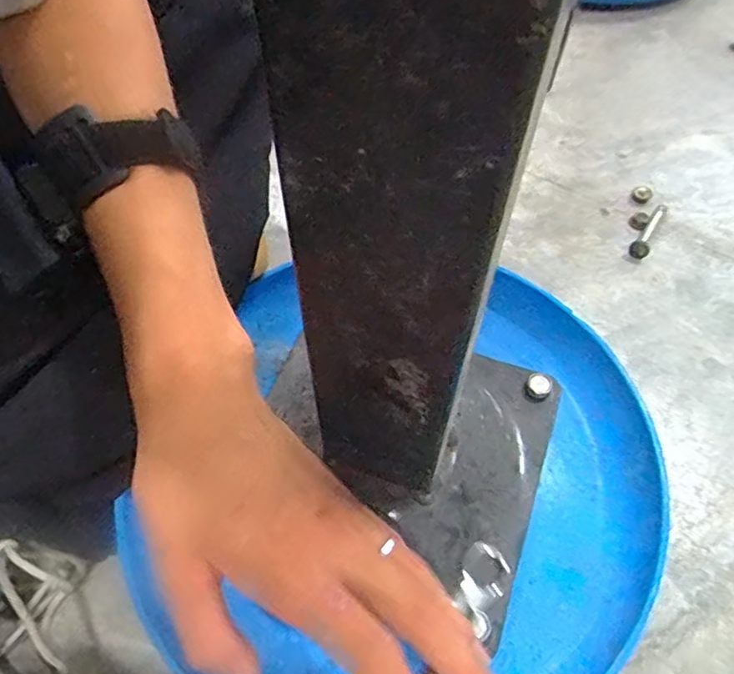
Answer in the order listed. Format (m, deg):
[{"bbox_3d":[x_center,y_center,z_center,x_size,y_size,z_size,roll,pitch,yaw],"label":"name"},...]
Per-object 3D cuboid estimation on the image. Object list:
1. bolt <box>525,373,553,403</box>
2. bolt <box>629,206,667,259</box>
[{"bbox_3d":[0.103,0.031,0.352,0.014,0.008,0.016,29,61,17],"label":"bolt"},{"bbox_3d":[0.216,-0.083,0.448,0.012,0.009,0.062,29,61,17],"label":"bolt"}]

